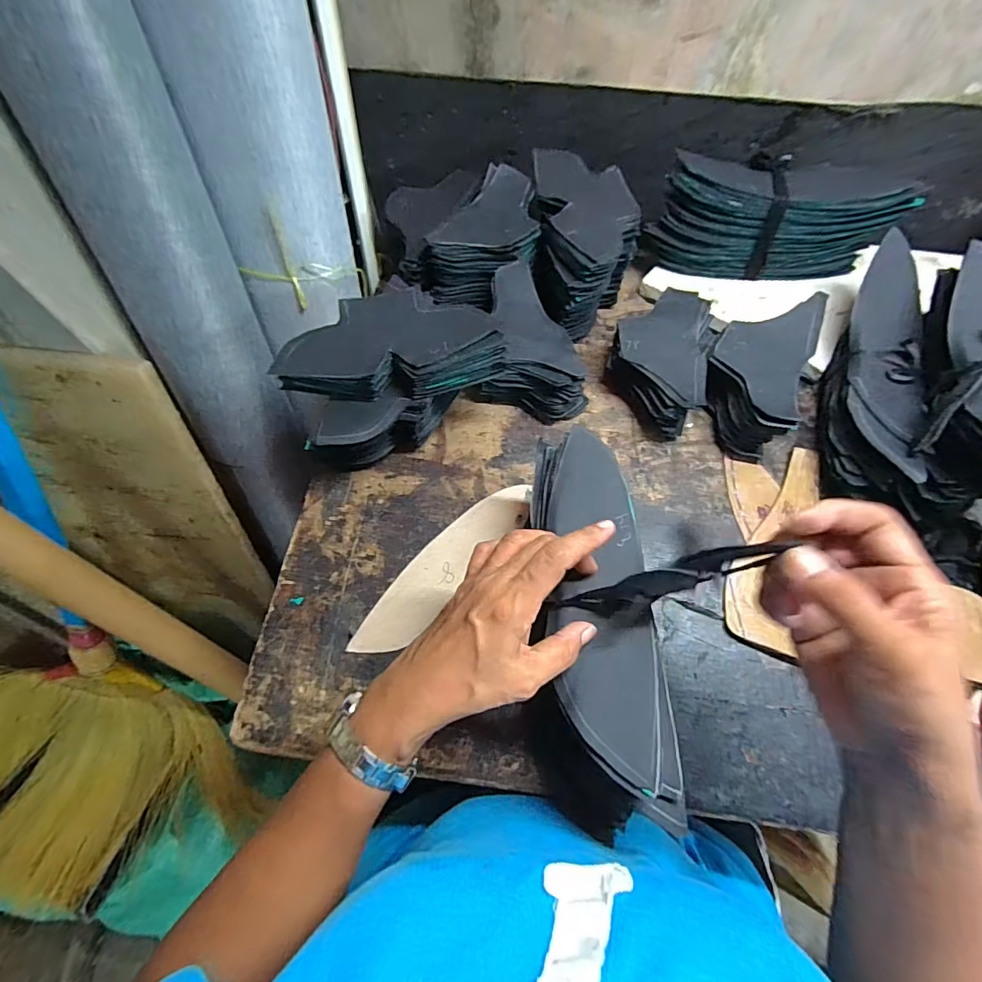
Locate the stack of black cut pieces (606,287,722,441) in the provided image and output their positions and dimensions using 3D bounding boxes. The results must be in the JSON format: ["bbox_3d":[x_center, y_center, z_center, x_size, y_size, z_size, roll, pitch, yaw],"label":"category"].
[{"bbox_3d":[0.176,-0.135,0.492,0.096,0.062,0.148,20,65,11],"label":"stack of black cut pieces"}]

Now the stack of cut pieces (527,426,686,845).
[{"bbox_3d":[0.067,0.074,0.311,0.083,0.030,0.246,-1,64,1],"label":"stack of cut pieces"}]

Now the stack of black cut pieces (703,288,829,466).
[{"bbox_3d":[0.261,-0.118,0.473,0.086,0.076,0.154,20,65,11],"label":"stack of black cut pieces"}]

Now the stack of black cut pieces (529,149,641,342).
[{"bbox_3d":[0.100,-0.272,0.525,0.104,0.096,0.189,-1,63,1],"label":"stack of black cut pieces"}]

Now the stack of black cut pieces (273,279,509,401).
[{"bbox_3d":[-0.088,-0.136,0.429,0.195,0.042,0.107,-2,63,0],"label":"stack of black cut pieces"}]

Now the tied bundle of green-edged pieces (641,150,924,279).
[{"bbox_3d":[0.303,-0.302,0.516,0.247,0.107,0.072,1,63,2],"label":"tied bundle of green-edged pieces"}]

